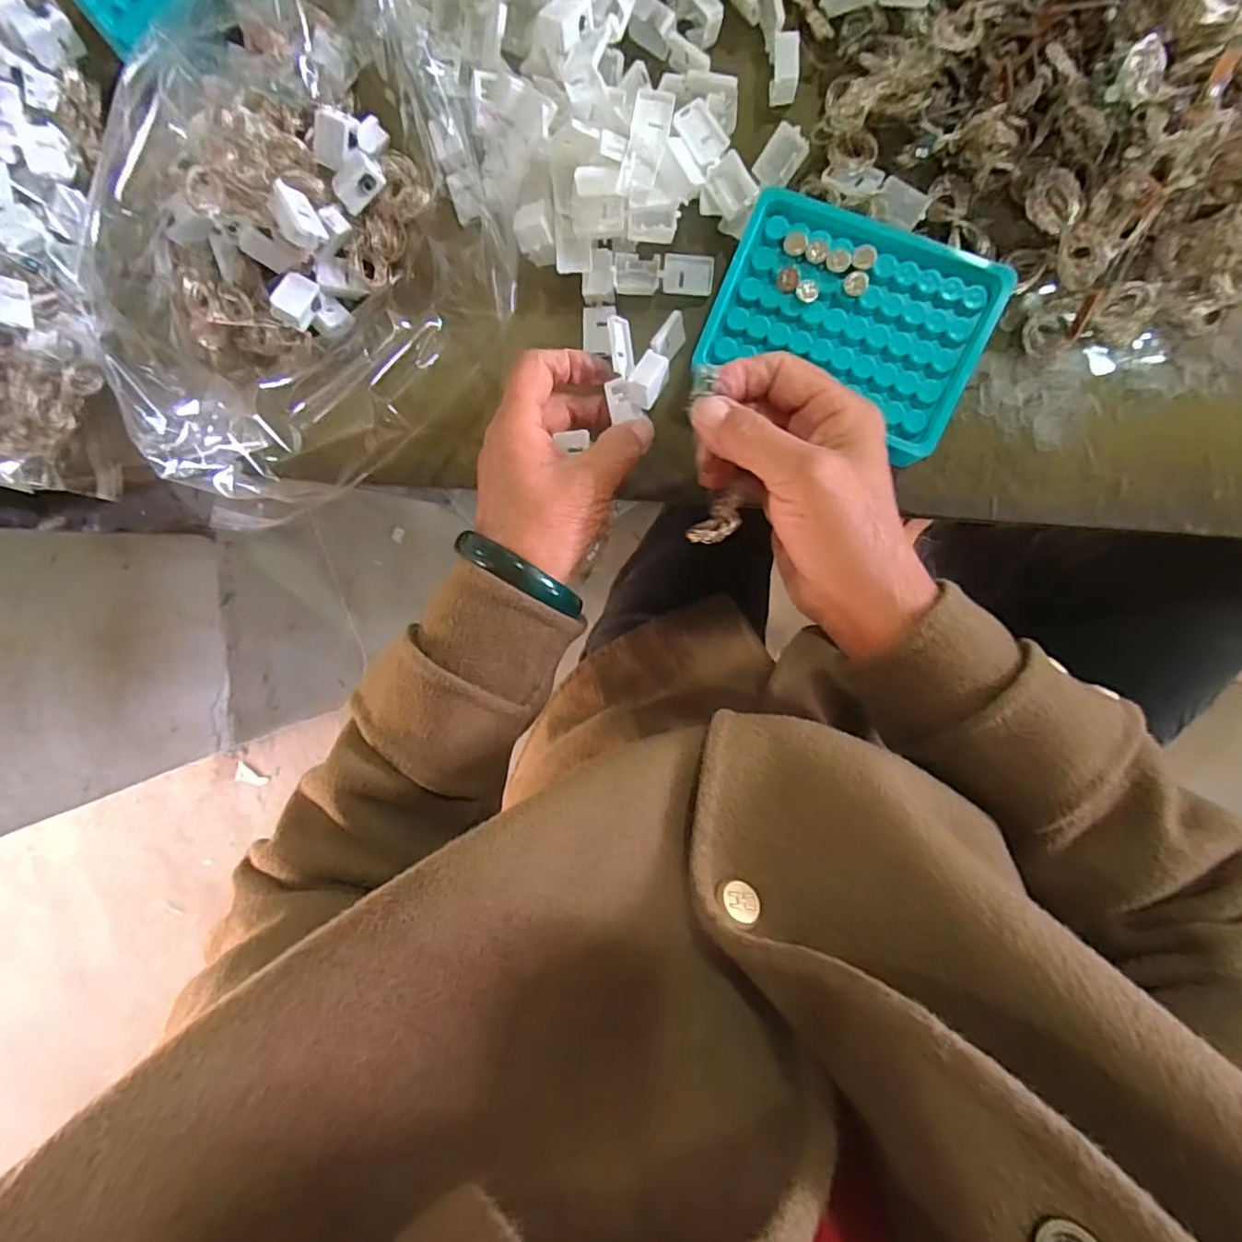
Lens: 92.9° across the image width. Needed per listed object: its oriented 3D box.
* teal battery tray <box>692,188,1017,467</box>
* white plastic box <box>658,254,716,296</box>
[{"bbox_3d":[0.114,-0.151,0.296,0.129,0.014,0.093,26,100,6],"label":"teal battery tray"},{"bbox_3d":[0.037,-0.192,0.327,0.029,0.004,0.020,3,111,-6],"label":"white plastic box"}]

